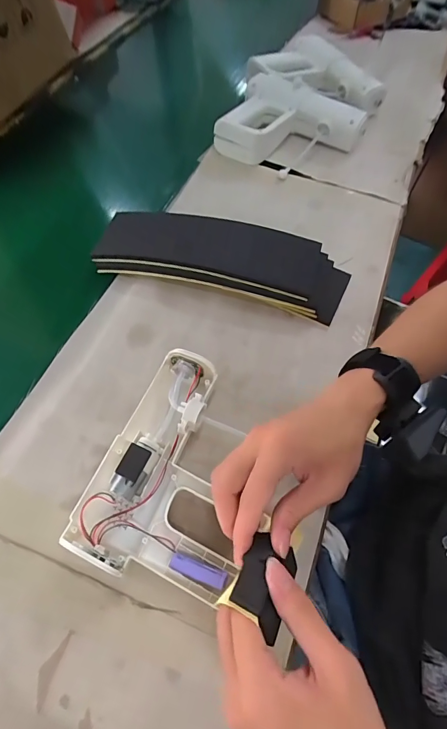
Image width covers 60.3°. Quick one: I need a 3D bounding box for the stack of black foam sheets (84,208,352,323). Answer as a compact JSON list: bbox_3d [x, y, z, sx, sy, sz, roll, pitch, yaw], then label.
[{"bbox_3d":[0.000,-0.142,0.516,0.327,0.041,0.108,15,61,6],"label":"stack of black foam sheets"}]

